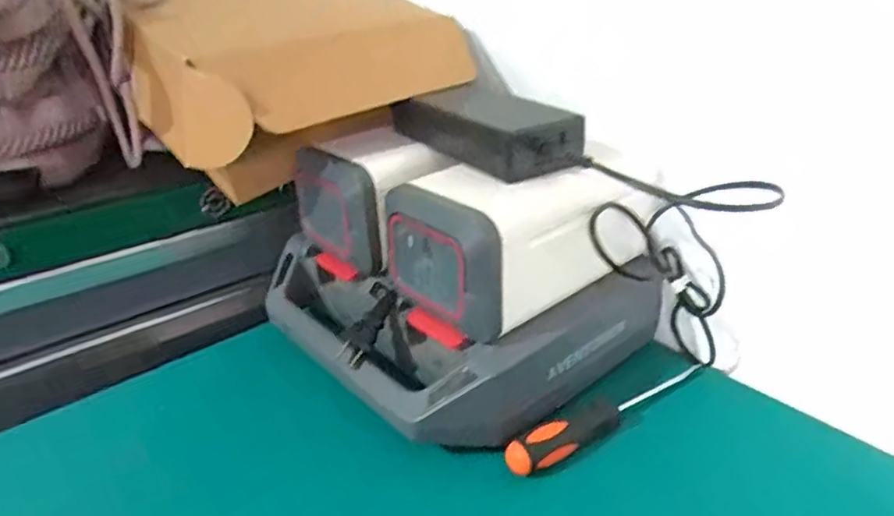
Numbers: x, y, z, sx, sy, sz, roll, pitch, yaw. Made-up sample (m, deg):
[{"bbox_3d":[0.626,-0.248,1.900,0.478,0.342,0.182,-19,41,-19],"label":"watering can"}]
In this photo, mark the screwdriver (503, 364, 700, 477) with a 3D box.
[{"bbox_3d":[0.120,0.108,0.435,0.178,0.022,0.023,-16,30,-26],"label":"screwdriver"}]

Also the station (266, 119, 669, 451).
[{"bbox_3d":[0.002,-0.009,0.498,0.234,0.179,0.263,-23,33,-35],"label":"station"}]

